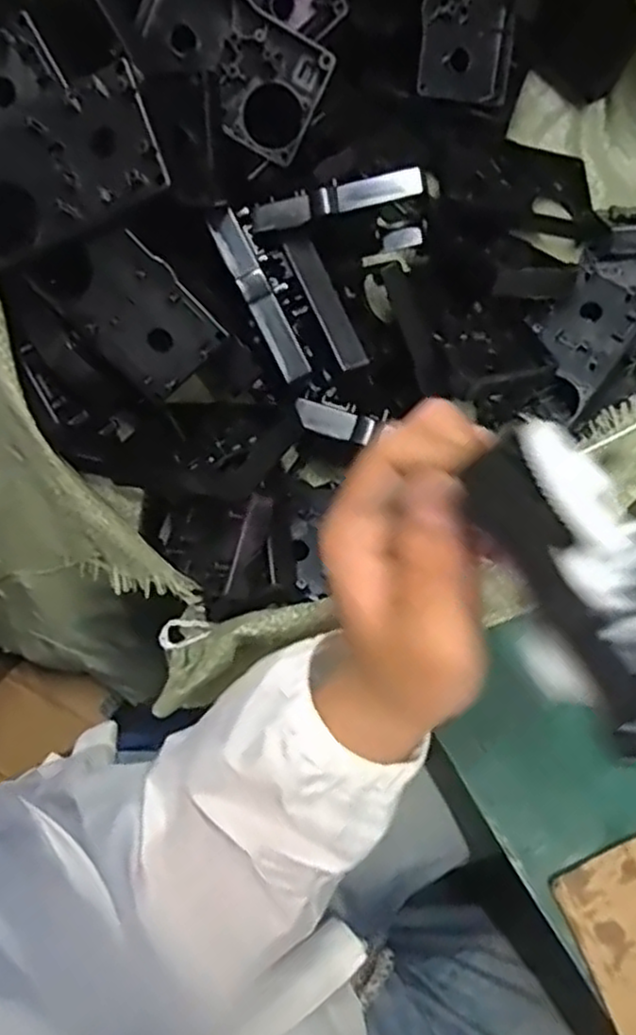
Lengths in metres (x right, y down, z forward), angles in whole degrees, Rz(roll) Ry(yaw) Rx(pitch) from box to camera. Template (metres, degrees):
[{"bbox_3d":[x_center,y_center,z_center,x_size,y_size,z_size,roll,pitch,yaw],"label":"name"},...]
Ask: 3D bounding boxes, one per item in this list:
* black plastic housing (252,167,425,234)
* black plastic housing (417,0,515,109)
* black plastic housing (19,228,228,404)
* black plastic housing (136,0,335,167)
[{"bbox_3d":[0.009,-0.170,0.390,0.092,0.012,0.015,-9,74,11],"label":"black plastic housing"},{"bbox_3d":[0.092,-0.315,0.452,0.062,0.019,0.101,-5,106,-24],"label":"black plastic housing"},{"bbox_3d":[-0.095,-0.103,0.367,0.059,0.087,0.010,-31,32,24],"label":"black plastic housing"},{"bbox_3d":[-0.047,-0.244,0.393,0.102,0.020,0.060,29,108,-3],"label":"black plastic housing"}]

